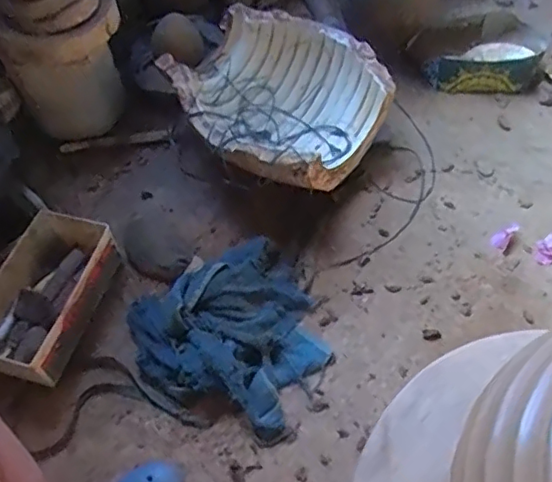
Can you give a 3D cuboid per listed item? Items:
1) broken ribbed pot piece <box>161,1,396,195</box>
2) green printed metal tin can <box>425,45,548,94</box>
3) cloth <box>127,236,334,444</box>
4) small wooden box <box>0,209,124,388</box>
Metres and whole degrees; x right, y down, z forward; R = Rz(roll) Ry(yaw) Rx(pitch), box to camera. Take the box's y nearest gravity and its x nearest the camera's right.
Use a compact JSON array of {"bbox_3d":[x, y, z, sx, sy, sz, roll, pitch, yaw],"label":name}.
[{"bbox_3d":[-0.004,-0.232,1.026,0.335,0.162,0.329,0,58,1],"label":"broken ribbed pot piece"},{"bbox_3d":[0.413,-0.344,1.156,0.226,0.050,0.098,-1,58,0],"label":"green printed metal tin can"},{"bbox_3d":[-0.058,0.143,0.845,0.253,0.071,0.261,-29,62,-16],"label":"cloth"},{"bbox_3d":[-0.341,0.079,0.872,0.130,0.090,0.248,15,60,10],"label":"small wooden box"}]

